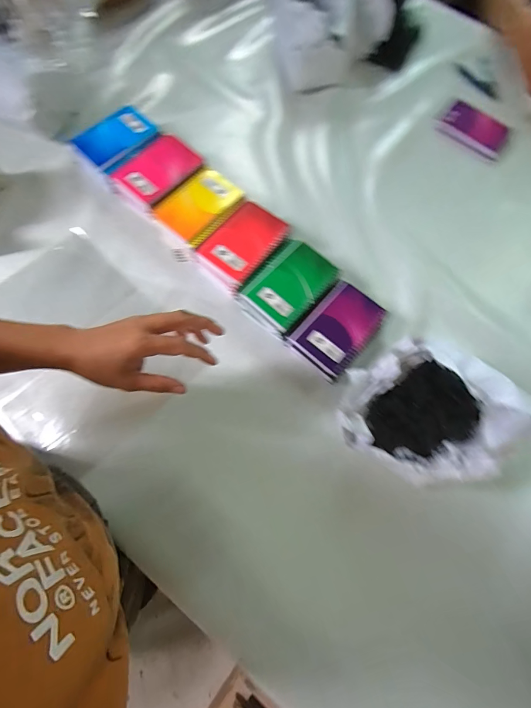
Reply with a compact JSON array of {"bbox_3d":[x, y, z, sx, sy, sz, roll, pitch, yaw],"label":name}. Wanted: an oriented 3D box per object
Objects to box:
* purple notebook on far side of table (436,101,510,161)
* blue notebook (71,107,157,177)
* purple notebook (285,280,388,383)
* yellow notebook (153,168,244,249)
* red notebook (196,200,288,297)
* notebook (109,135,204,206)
[{"bbox_3d":[0.411,-0.442,0.680,0.127,0.017,0.084,35,75,10],"label":"purple notebook on far side of table"},{"bbox_3d":[-0.252,-0.369,0.593,0.120,0.023,0.089,-42,77,-13],"label":"blue notebook"},{"bbox_3d":[0.108,-0.038,0.508,0.093,0.014,0.136,42,76,11],"label":"purple notebook"},{"bbox_3d":[-0.102,-0.240,0.559,0.122,0.025,0.095,-43,78,-13],"label":"yellow notebook"},{"bbox_3d":[-0.034,-0.173,0.527,0.093,0.011,0.130,41,76,11],"label":"red notebook"},{"bbox_3d":[-0.181,-0.307,0.572,0.094,0.022,0.123,37,75,10],"label":"notebook"}]

